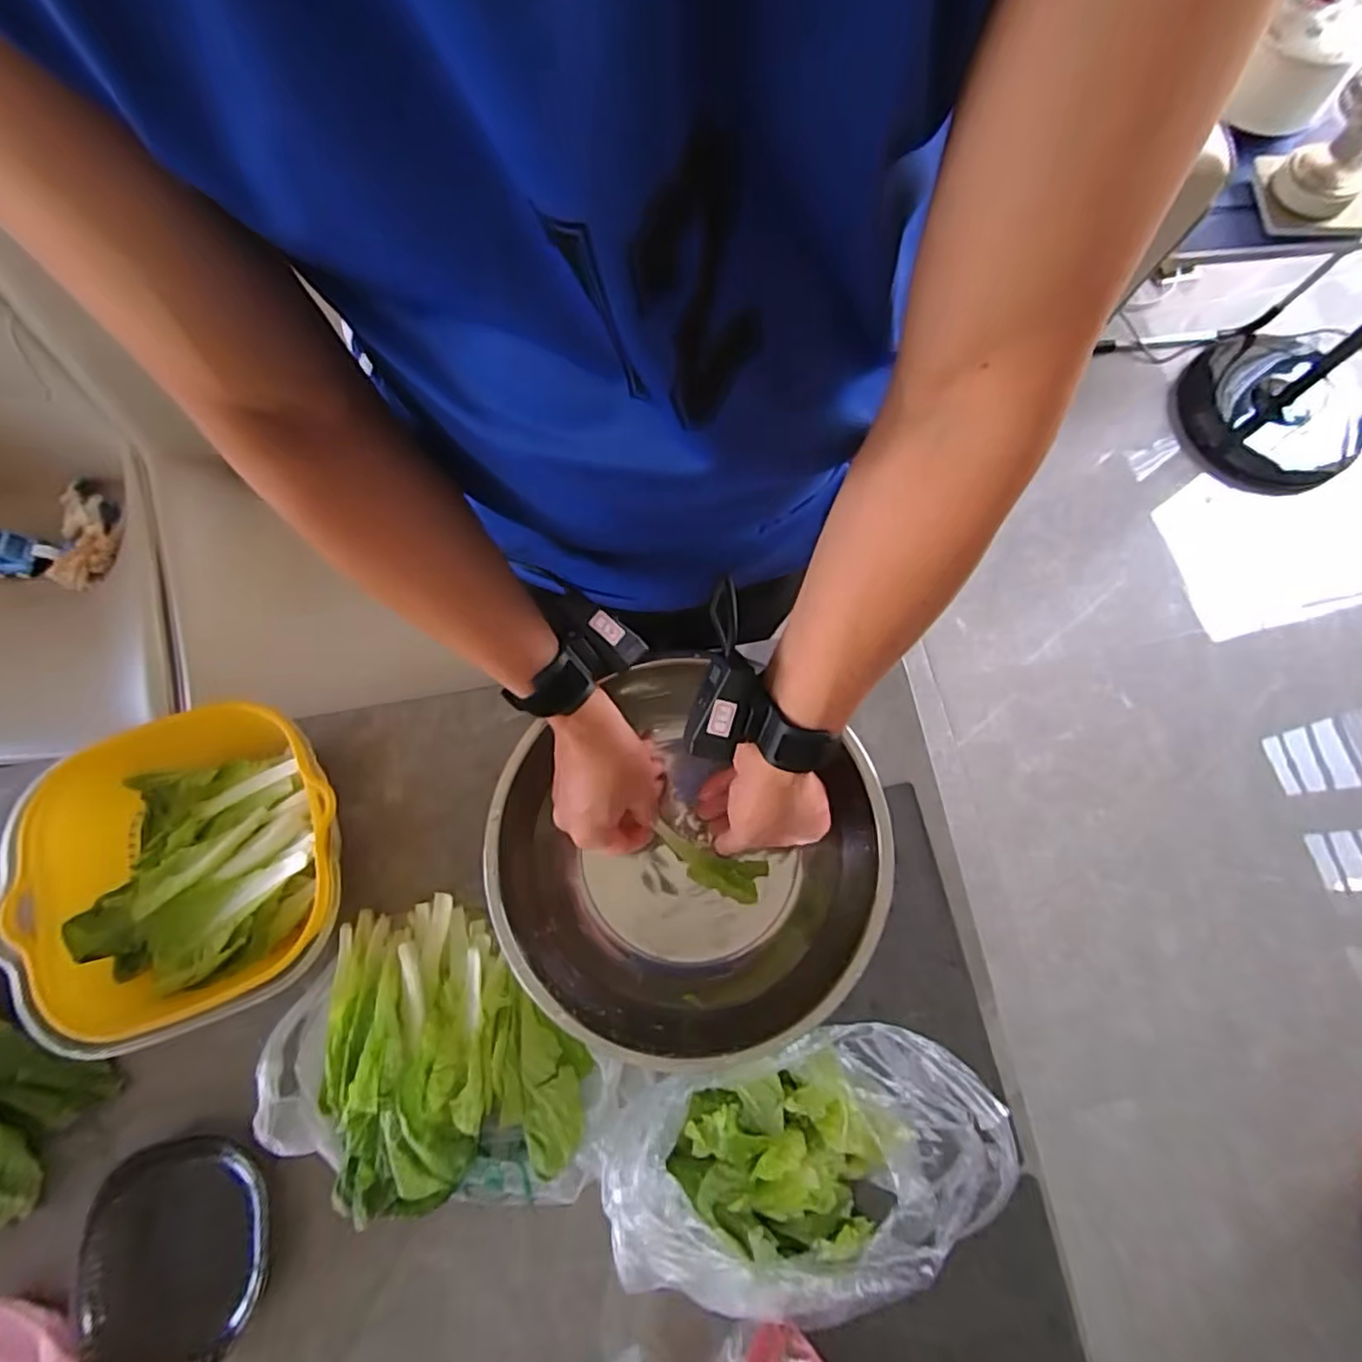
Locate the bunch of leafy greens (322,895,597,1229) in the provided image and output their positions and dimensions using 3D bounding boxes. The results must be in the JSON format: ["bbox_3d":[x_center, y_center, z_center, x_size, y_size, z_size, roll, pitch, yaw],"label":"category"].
[{"bbox_3d":[-0.191,0.282,0.504,0.180,0.045,0.221,-27,75,-6],"label":"bunch of leafy greens"}]

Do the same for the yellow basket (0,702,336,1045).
[{"bbox_3d":[-0.385,0.145,0.530,0.225,0.077,0.216,-25,75,-5],"label":"yellow basket"}]

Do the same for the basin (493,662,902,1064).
[{"bbox_3d":[-0.001,0.143,0.535,0.301,0.085,0.277,0,74,2],"label":"basin"}]

